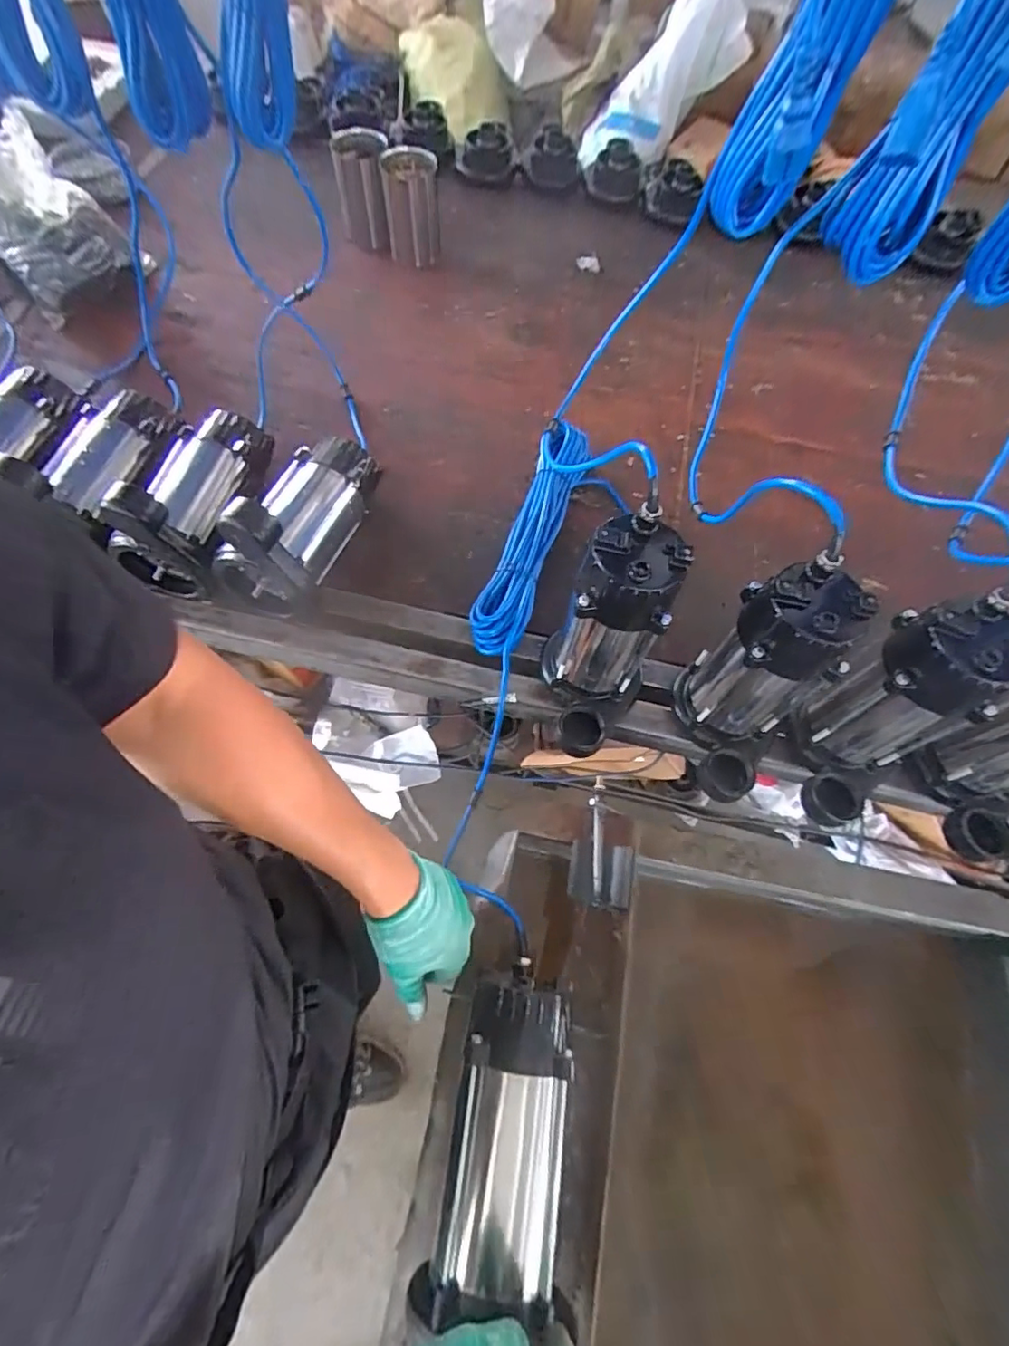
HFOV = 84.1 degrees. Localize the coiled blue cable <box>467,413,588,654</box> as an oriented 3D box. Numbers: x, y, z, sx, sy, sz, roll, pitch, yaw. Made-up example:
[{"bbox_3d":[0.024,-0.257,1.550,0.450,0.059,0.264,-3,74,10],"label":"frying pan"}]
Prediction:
[{"bbox_3d":[0.037,-0.184,0.738,0.069,0.071,0.346,19,66,5],"label":"coiled blue cable"}]

